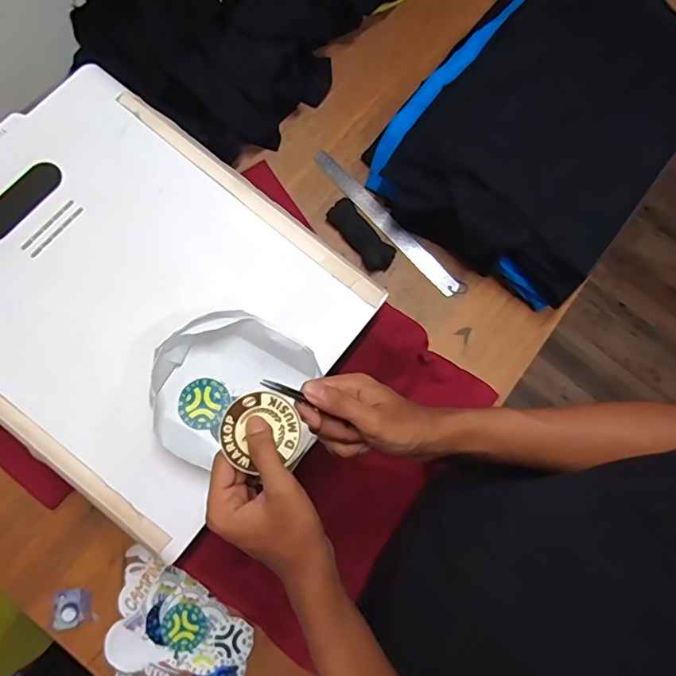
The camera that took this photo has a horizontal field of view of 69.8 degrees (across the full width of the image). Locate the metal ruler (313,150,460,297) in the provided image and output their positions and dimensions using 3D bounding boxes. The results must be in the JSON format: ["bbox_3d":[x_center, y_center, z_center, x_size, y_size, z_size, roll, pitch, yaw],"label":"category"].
[{"bbox_3d":[0.077,-0.190,0.796,0.033,0.005,0.318,-44,84,-3],"label":"metal ruler"}]

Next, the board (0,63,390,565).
[{"bbox_3d":[-0.257,-0.063,0.573,0.497,0.021,0.396,38,79,4],"label":"board"}]

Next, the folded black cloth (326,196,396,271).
[{"bbox_3d":[0.040,-0.165,0.778,0.048,0.025,0.129,-39,83,-12],"label":"folded black cloth"}]

